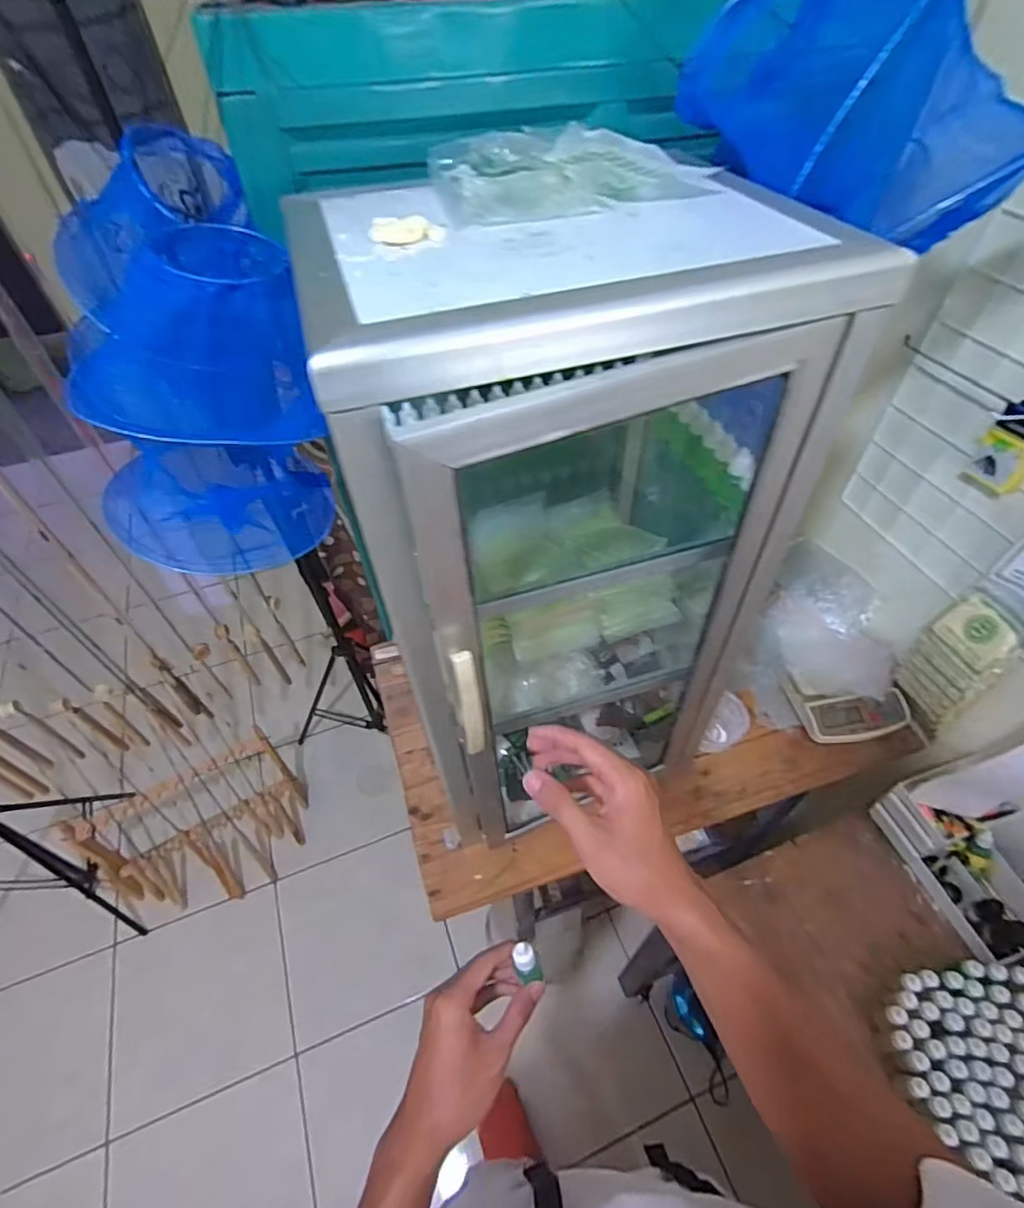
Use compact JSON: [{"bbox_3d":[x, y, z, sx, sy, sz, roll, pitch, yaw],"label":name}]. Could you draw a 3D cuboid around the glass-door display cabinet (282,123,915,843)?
[{"bbox_3d":[0.044,-0.049,0.611,0.350,0.626,0.327,-15,52,-11],"label":"glass-door display cabinet"}]

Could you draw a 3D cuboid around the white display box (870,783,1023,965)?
[{"bbox_3d":[0.658,0.353,0.803,0.141,0.097,0.228,-15,52,-11],"label":"white display box"}]

